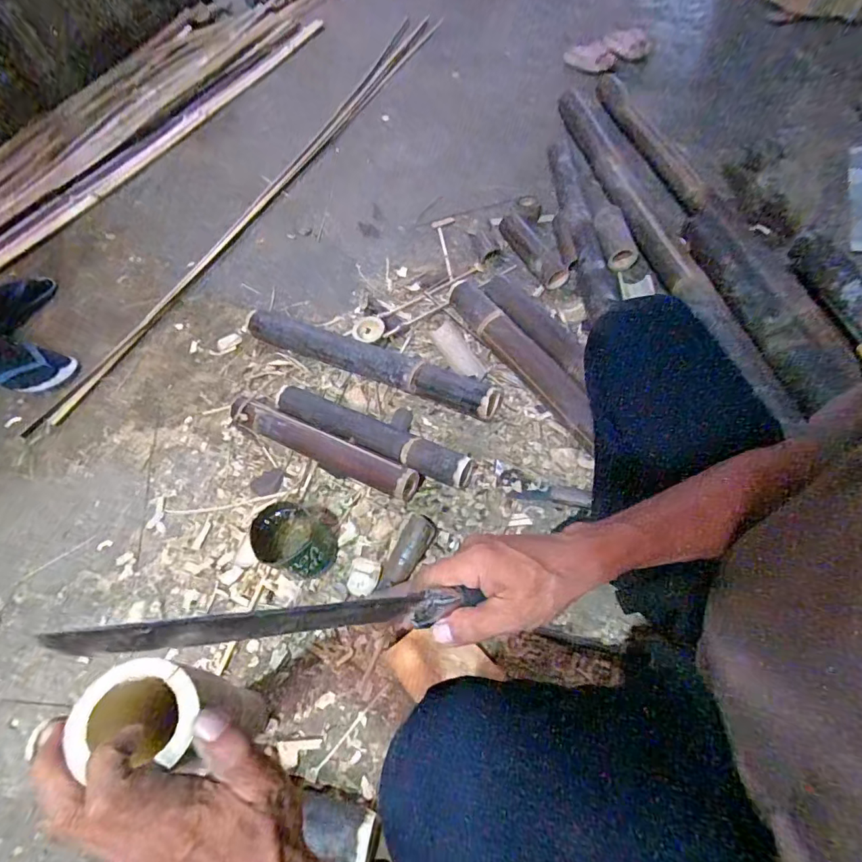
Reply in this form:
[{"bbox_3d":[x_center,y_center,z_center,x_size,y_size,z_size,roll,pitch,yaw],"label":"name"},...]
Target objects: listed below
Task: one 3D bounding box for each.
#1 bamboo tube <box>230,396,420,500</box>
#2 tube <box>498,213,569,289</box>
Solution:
[{"bbox_3d":[-0.215,0.029,0.906,0.417,0.066,0.060,22,63,16],"label":"bamboo tube"},{"bbox_3d":[0.238,-0.434,1.138,0.075,0.062,0.239,-34,81,-16],"label":"tube"}]

